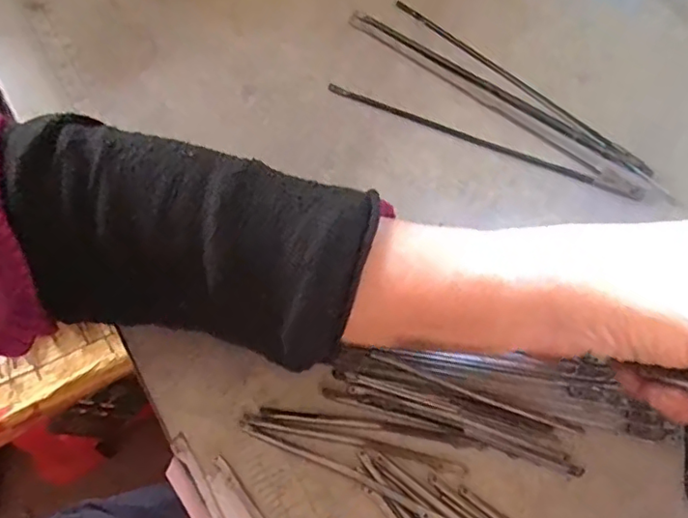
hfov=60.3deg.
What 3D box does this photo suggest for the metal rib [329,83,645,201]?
[{"bbox_3d":[0.074,-0.064,0.322,0.174,0.004,0.008,22,68,7],"label":"metal rib"}]

